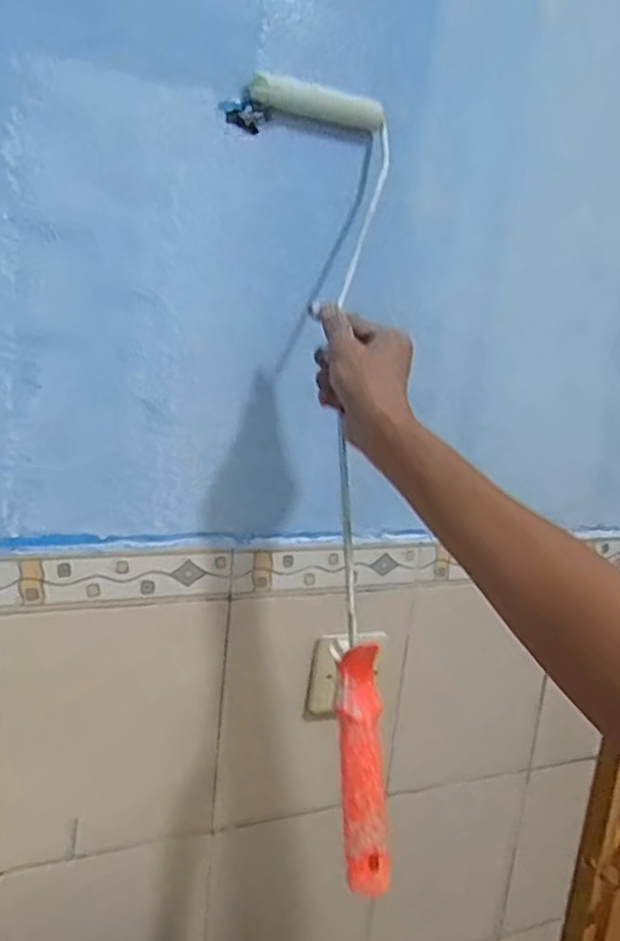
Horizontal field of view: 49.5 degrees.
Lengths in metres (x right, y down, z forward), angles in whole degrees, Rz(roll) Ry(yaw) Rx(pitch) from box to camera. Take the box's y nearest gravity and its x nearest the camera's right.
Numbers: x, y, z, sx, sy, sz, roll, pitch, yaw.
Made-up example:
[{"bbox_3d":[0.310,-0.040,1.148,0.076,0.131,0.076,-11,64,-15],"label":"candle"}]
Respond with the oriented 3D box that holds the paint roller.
[{"bbox_3d":[0.013,-0.018,0.509,0.139,0.598,0.065,2,-14,-19],"label":"paint roller"}]

